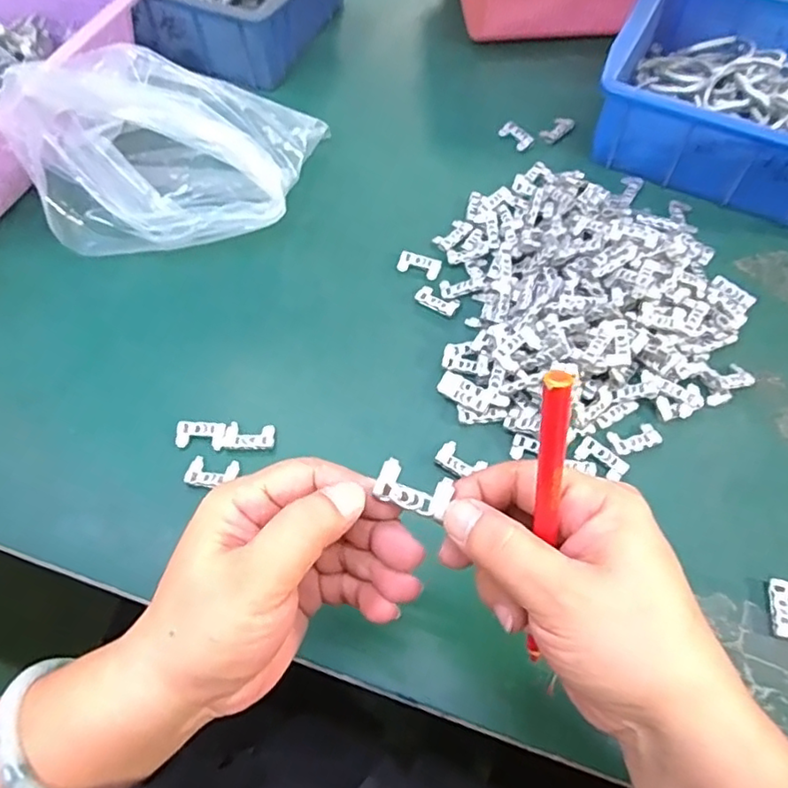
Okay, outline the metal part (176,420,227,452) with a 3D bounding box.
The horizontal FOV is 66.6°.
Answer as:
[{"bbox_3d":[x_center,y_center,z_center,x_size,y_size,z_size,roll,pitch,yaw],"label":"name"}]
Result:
[{"bbox_3d":[-0.120,0.026,0.373,0.030,0.007,0.017,4,62,3],"label":"metal part"}]

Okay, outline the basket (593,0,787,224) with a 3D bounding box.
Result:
[{"bbox_3d":[0.294,-0.233,0.467,0.242,0.067,0.187,25,65,13],"label":"basket"}]

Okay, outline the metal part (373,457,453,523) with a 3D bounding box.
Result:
[{"bbox_3d":[0.008,0.037,0.238,0.030,0.005,0.016,25,65,7],"label":"metal part"}]

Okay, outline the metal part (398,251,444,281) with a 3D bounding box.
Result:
[{"bbox_3d":[0.019,-0.095,0.439,0.031,0.007,0.017,16,63,9],"label":"metal part"}]

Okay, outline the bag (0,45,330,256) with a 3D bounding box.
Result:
[{"bbox_3d":[-0.163,-0.183,0.440,0.197,0.091,0.143,3,62,2],"label":"bag"}]

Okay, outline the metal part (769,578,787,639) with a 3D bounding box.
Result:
[{"bbox_3d":[0.211,0.115,0.321,0.018,0.006,0.030,6,62,4],"label":"metal part"}]

